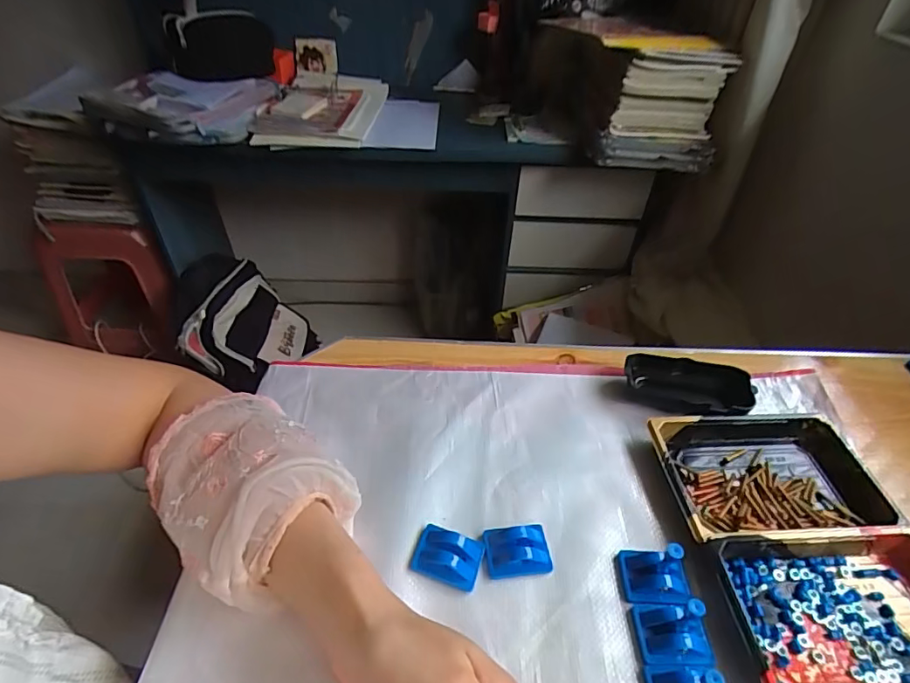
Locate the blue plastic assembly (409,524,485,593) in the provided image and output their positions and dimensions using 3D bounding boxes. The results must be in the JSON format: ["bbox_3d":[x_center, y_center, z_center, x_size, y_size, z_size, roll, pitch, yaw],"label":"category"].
[{"bbox_3d":[-0.005,0.147,0.345,0.046,0.018,0.033,14,43,12],"label":"blue plastic assembly"}]

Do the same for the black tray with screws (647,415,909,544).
[{"bbox_3d":[0.252,0.108,0.402,0.166,0.022,0.108,-2,42,-6],"label":"black tray with screws"}]

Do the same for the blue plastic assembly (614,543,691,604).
[{"bbox_3d":[0.134,0.150,0.332,0.041,0.042,0.035,9,42,6],"label":"blue plastic assembly"}]

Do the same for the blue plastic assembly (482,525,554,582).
[{"bbox_3d":[0.044,0.146,0.351,0.046,0.015,0.033,-2,42,-6],"label":"blue plastic assembly"}]

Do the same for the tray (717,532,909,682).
[{"bbox_3d":[0.257,0.176,0.314,0.159,0.028,0.105,0,42,-4],"label":"tray"}]

